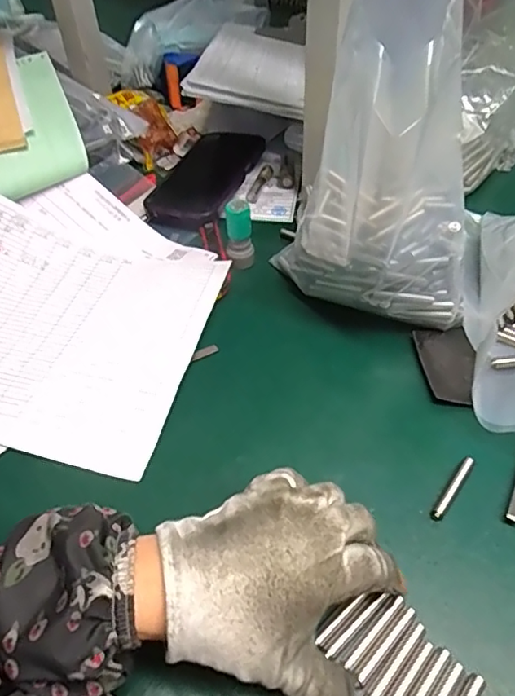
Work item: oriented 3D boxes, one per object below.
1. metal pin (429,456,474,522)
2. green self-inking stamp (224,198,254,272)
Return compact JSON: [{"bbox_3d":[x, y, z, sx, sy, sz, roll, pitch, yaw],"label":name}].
[{"bbox_3d":[0.123,0.088,0.340,0.008,0.006,0.050,30,55,26],"label":"metal pin"},{"bbox_3d":[-0.015,-0.096,0.469,0.023,0.060,0.019,-3,48,-1],"label":"green self-inking stamp"}]

